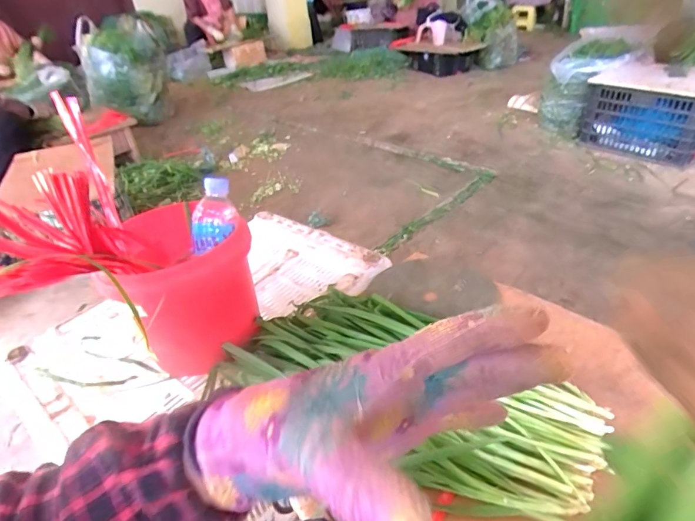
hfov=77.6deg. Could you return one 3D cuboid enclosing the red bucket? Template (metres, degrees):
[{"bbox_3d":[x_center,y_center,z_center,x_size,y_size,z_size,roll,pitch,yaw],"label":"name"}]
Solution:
[{"bbox_3d":[-0.253,0.024,0.654,0.185,0.164,0.224,-25,39,-25],"label":"red bucket"}]

